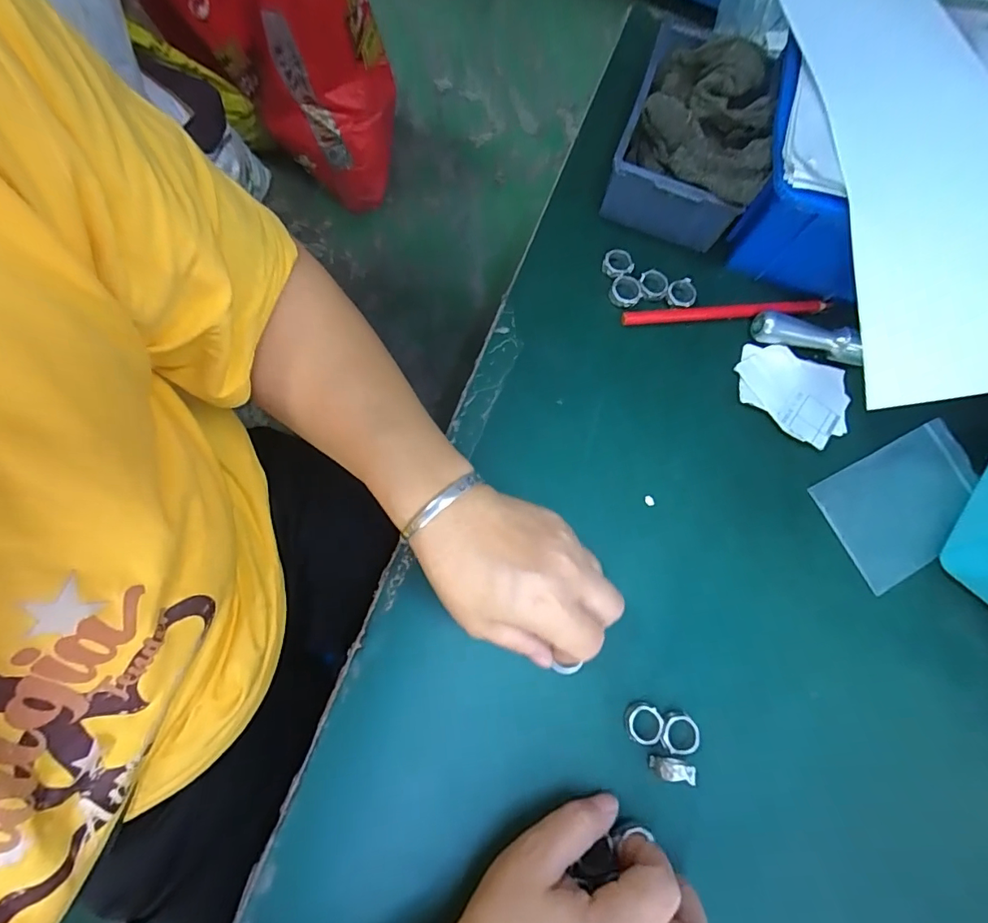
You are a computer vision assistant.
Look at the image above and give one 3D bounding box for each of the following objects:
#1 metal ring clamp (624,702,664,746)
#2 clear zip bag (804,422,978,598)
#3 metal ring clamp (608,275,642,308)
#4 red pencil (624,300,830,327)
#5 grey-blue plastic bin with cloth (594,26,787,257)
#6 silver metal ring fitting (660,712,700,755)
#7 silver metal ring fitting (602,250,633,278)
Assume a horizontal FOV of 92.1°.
[{"bbox_3d":[0.087,0.152,0.276,0.021,0.004,0.021,1,75,-5],"label":"metal ring clamp"},{"bbox_3d":[0.293,0.028,0.335,0.126,0.004,0.079,-25,80,-10],"label":"clear zip bag"},{"bbox_3d":[0.096,-0.124,0.348,0.023,0.007,0.023,1,75,-5],"label":"metal ring clamp"},{"bbox_3d":[0.174,-0.111,0.351,0.158,0.008,0.012,-5,75,-7],"label":"red pencil"},{"bbox_3d":[0.143,-0.240,0.352,0.095,0.071,0.148,17,74,1],"label":"grey-blue plastic bin with cloth"},{"bbox_3d":[0.109,0.158,0.276,0.022,0.005,0.022,1,75,-5],"label":"silver metal ring fitting"},{"bbox_3d":[0.090,-0.145,0.350,0.022,0.009,0.019,-6,75,-7],"label":"silver metal ring fitting"}]

